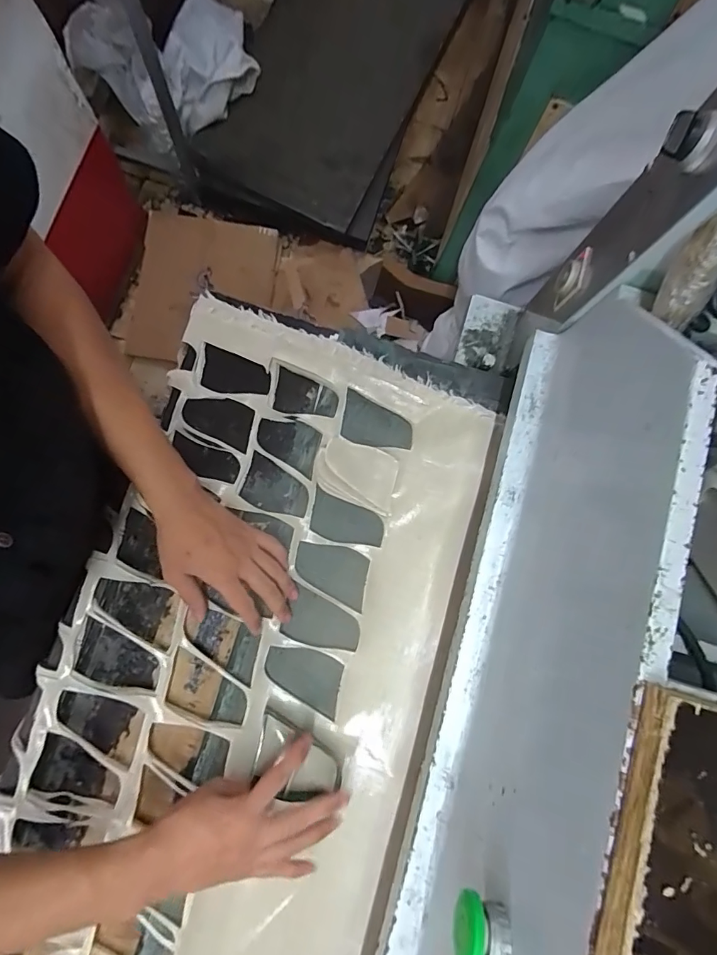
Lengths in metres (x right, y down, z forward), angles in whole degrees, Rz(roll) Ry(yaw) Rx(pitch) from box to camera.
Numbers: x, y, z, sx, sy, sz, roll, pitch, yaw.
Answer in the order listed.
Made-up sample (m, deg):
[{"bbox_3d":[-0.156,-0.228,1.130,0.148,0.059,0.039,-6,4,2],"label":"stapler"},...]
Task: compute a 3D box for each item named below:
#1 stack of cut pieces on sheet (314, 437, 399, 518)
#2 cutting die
[{"bbox_3d":[-0.003,-0.004,0.527,0.093,0.027,0.070,18,81,-2],"label":"stack of cut pieces on sheet"},{"bbox_3d":[-0.066,0.294,0.466,0.099,0.043,0.058,25,80,4],"label":"cutting die"}]

